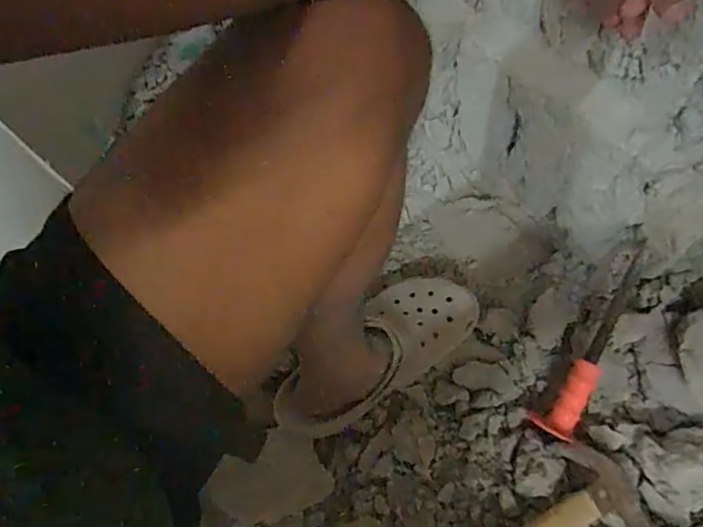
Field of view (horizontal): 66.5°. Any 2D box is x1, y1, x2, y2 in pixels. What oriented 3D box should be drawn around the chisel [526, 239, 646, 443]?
[{"bbox_3d":[0.292,0.087,0.639,0.051,0.045,0.256,28,77,19],"label":"chisel"}]

